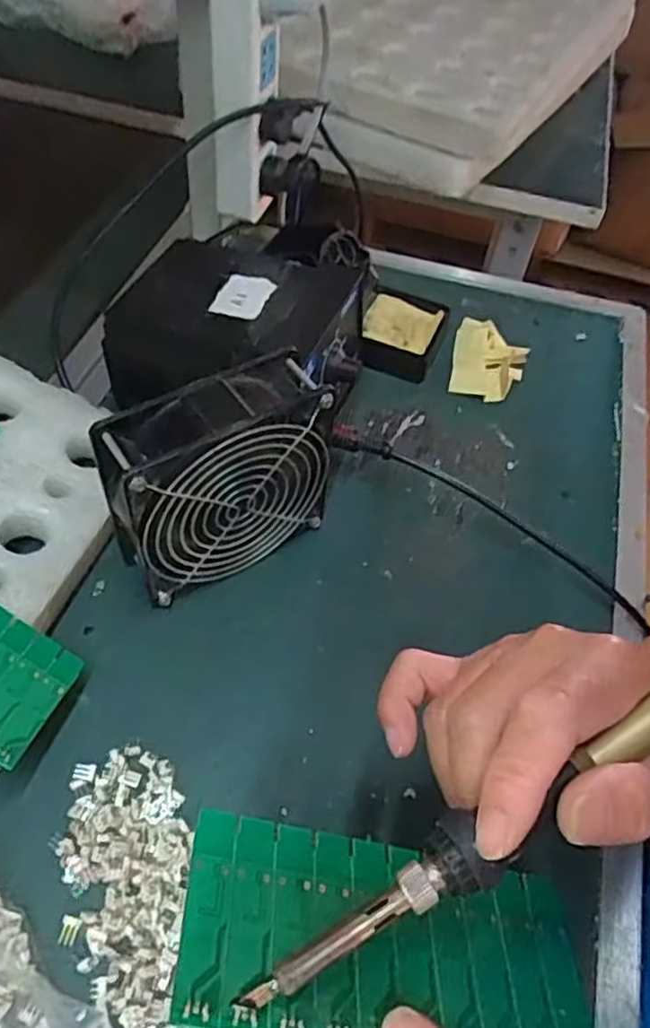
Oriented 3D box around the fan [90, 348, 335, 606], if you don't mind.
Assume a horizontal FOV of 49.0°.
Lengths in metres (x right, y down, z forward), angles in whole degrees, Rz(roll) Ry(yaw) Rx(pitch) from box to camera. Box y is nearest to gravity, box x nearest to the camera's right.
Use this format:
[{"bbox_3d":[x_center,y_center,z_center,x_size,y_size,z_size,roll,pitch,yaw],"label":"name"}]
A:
[{"bbox_3d":[-0.057,-0.014,0.394,0.121,0.124,0.044,-22,57,-22],"label":"fan"}]

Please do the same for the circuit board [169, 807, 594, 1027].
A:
[{"bbox_3d":[0.023,0.139,0.232,0.138,0.005,0.062,18,34,-13],"label":"circuit board"}]

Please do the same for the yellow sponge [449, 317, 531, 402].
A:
[{"bbox_3d":[0.127,-0.118,0.551,0.055,0.024,0.067,14,52,5],"label":"yellow sponge"}]

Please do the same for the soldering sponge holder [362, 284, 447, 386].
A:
[{"bbox_3d":[0.059,-0.141,0.559,0.059,0.030,0.077,13,52,4],"label":"soldering sponge holder"}]

